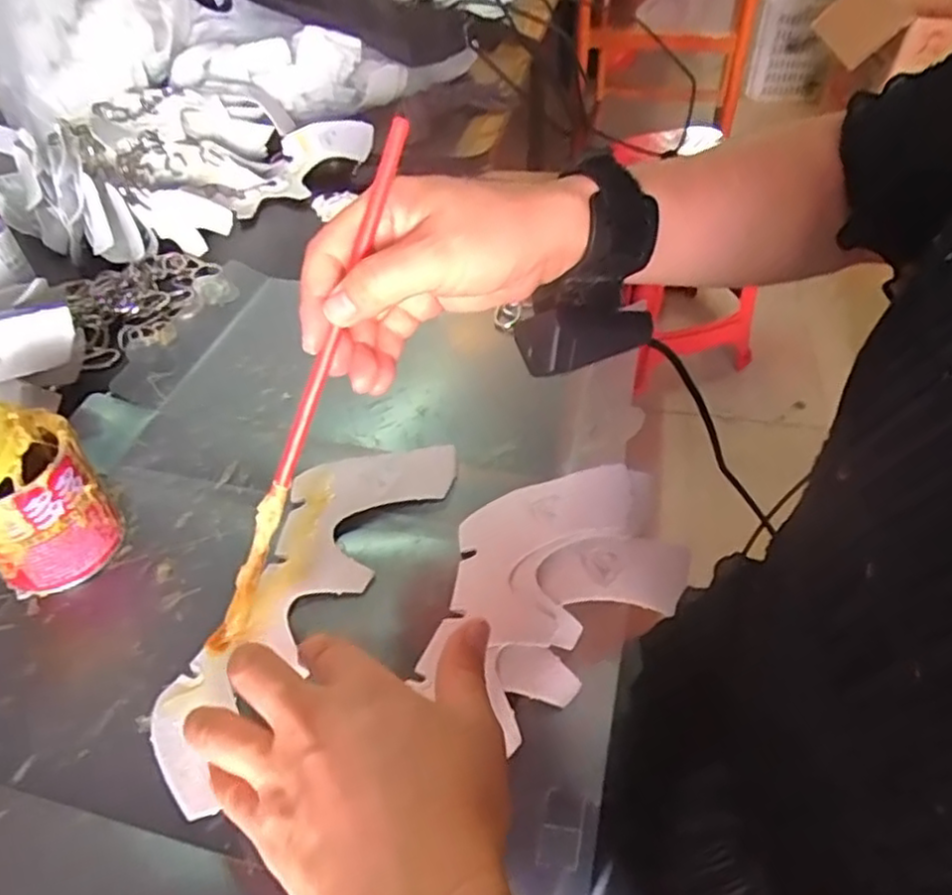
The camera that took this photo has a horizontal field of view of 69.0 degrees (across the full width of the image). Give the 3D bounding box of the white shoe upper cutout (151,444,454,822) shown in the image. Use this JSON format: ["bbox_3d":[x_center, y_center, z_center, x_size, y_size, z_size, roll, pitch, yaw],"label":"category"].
[{"bbox_3d":[-0.090,0.066,0.353,0.071,0.009,0.213,22,52,17],"label":"white shoe upper cutout"}]

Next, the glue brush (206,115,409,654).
[{"bbox_3d":[-0.075,-0.017,0.306,0.010,0.249,0.012,29,15,25],"label":"glue brush"}]

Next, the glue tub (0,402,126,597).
[{"bbox_3d":[-0.230,0.026,0.347,0.063,0.084,0.073,34,56,30],"label":"glue tub"}]

